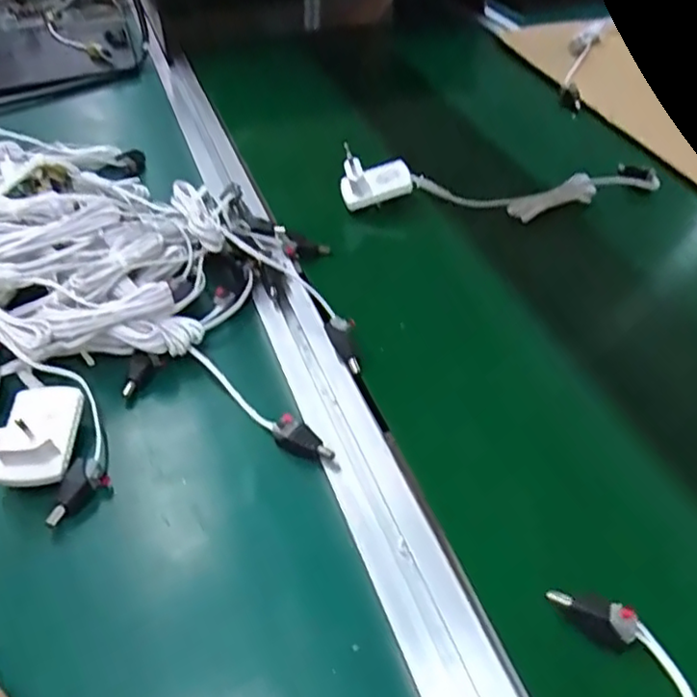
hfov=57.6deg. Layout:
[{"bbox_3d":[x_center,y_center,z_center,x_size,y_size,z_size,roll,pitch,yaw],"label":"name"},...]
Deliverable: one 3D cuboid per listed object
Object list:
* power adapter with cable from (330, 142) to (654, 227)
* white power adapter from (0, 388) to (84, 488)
[{"bbox_3d":[0.135,-0.148,0.555,0.280,0.050,0.057,-6,45,-4],"label":"power adapter with cable"},{"bbox_3d":[-0.176,0.046,0.360,0.040,0.043,0.058,-2,45,0],"label":"white power adapter"}]

